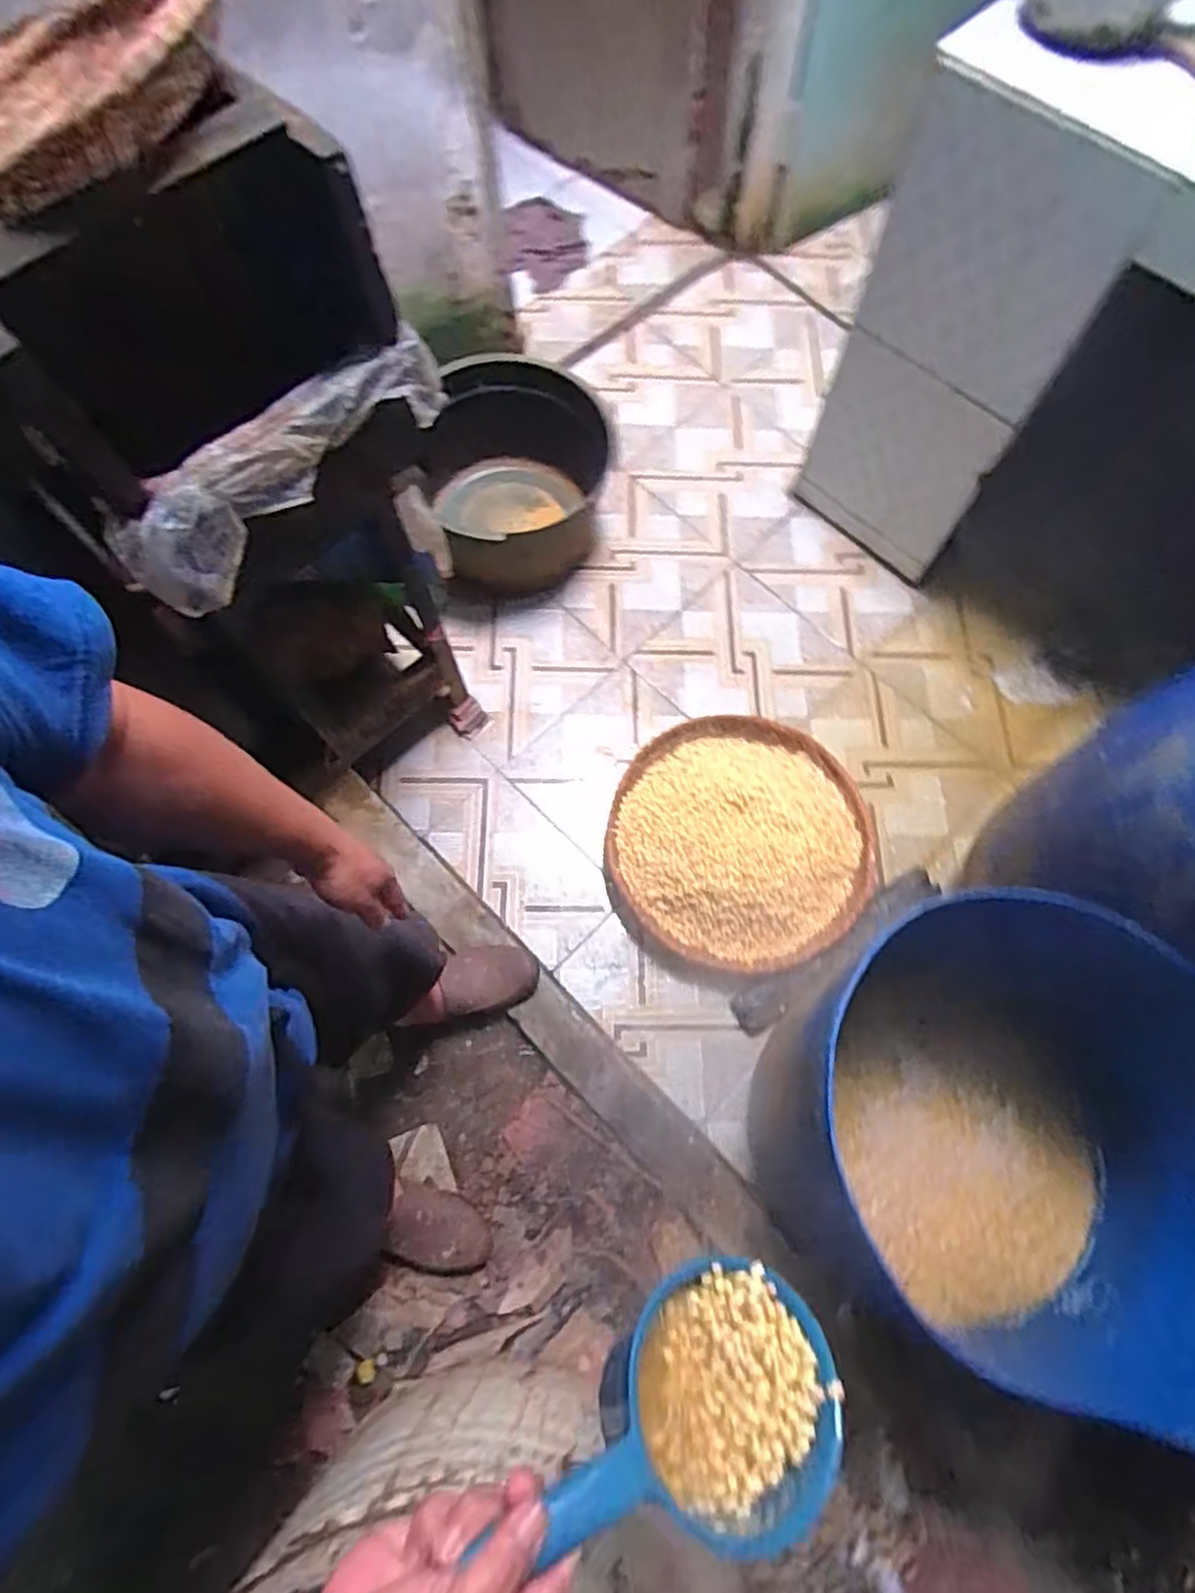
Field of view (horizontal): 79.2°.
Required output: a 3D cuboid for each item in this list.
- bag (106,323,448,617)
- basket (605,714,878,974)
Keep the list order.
[{"bbox_3d":[-0.344,-0.375,0.809,0.072,0.105,0.410,40,76,14],"label":"bag"},{"bbox_3d":[0.301,0.077,1.495,0.521,0.141,0.535,0,70,1],"label":"basket"}]

